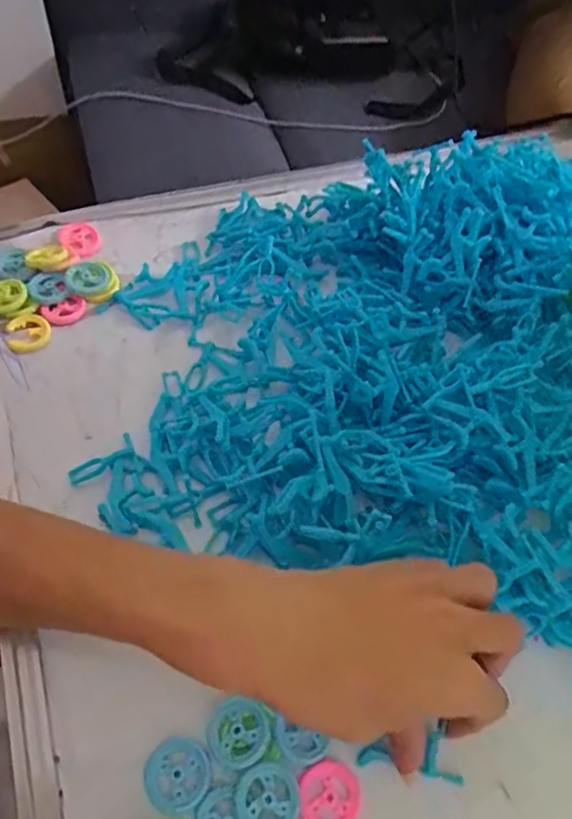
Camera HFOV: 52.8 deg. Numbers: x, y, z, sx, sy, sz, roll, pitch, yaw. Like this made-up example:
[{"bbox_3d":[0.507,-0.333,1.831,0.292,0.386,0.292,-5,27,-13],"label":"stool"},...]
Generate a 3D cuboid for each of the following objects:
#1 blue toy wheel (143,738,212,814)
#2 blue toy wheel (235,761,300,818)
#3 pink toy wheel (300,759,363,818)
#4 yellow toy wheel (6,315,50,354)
[{"bbox_3d":[-0.050,0.171,0.269,0.030,0.006,0.029,2,59,-3],"label":"blue toy wheel"},{"bbox_3d":[-0.008,0.178,0.263,0.028,0.005,0.027,2,59,-3],"label":"blue toy wheel"},{"bbox_3d":[0.021,0.180,0.267,0.029,0.004,0.029,2,59,-3],"label":"pink toy wheel"},{"bbox_3d":[-0.175,-0.052,0.391,0.028,0.005,0.028,-21,62,-16],"label":"yellow toy wheel"}]

